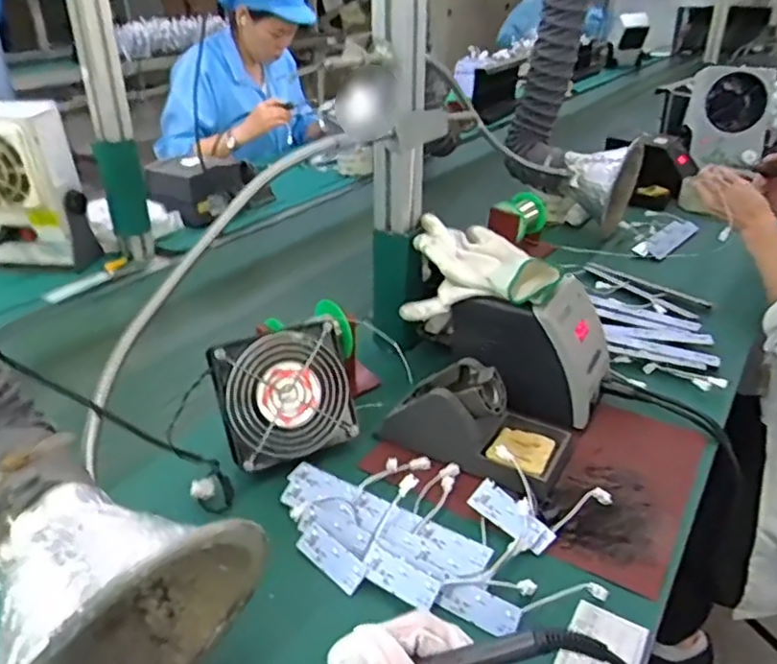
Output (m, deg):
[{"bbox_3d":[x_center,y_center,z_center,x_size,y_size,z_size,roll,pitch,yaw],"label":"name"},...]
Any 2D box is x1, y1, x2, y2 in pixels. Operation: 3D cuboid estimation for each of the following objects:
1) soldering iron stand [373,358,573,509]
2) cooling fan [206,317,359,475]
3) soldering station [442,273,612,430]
[{"bbox_3d":[0.084,0.084,0.613,0.169,0.075,0.084,17,33,26],"label":"soldering iron stand"},{"bbox_3d":[-0.098,0.059,0.600,0.126,0.123,0.033,-15,4,-25],"label":"cooling fan"},{"bbox_3d":[0.153,0.006,0.683,0.164,0.122,0.096,14,32,23],"label":"soldering station"}]

